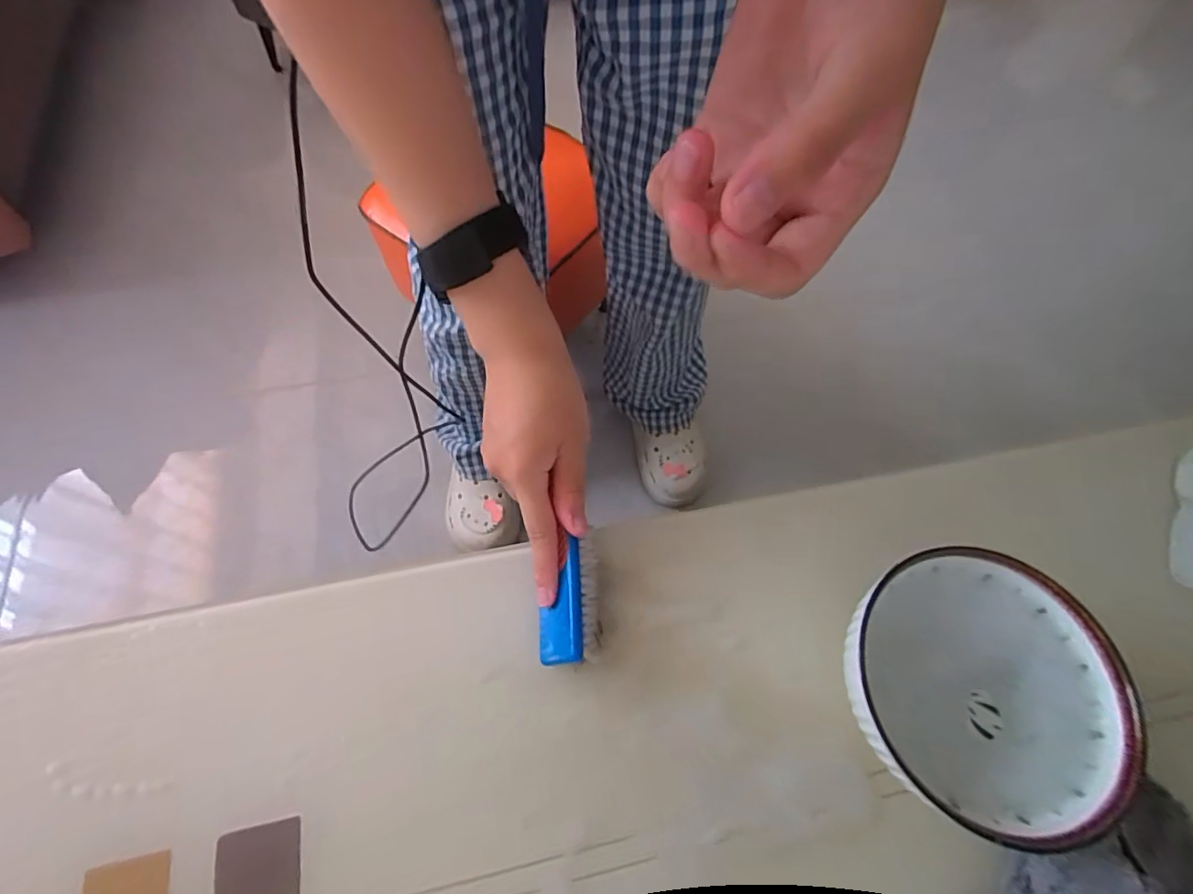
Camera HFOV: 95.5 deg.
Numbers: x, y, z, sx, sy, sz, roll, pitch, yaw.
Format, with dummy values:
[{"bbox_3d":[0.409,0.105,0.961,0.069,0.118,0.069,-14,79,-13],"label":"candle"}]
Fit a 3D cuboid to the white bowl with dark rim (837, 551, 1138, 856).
[{"bbox_3d":[0.188,0.122,0.276,0.129,0.052,0.121,1,65,-2],"label":"white bowl with dark rim"}]

